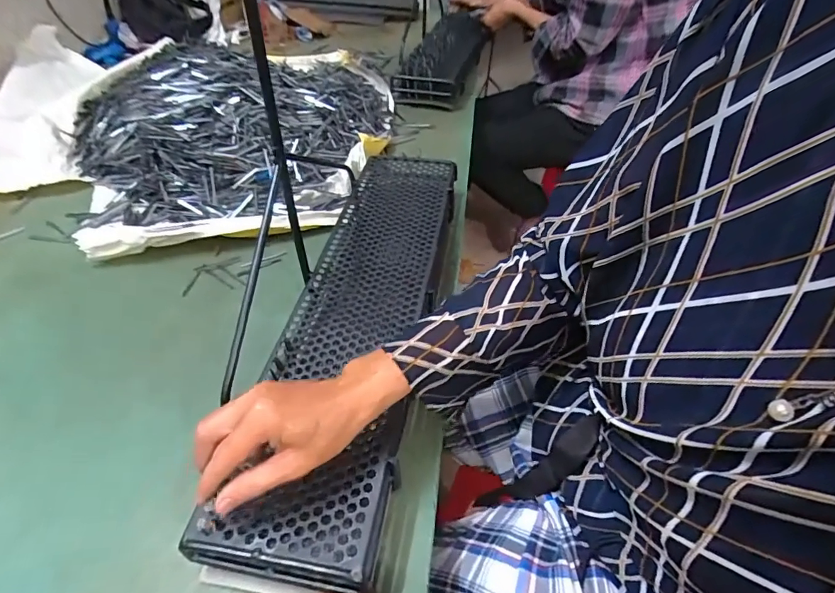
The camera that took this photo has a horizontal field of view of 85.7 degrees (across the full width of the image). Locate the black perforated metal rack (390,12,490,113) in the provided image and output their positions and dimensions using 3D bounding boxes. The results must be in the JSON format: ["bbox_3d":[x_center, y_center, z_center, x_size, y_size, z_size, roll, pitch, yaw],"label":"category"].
[{"bbox_3d":[0.081,-0.624,1.144,0.148,0.061,0.445,14,47,13],"label":"black perforated metal rack"}]

